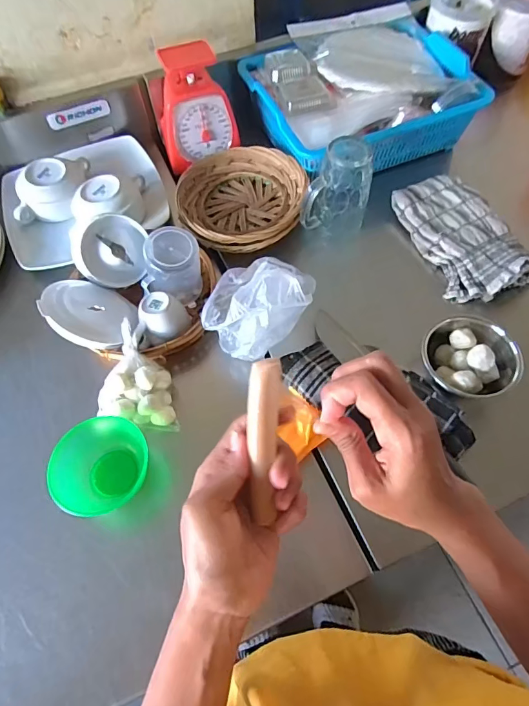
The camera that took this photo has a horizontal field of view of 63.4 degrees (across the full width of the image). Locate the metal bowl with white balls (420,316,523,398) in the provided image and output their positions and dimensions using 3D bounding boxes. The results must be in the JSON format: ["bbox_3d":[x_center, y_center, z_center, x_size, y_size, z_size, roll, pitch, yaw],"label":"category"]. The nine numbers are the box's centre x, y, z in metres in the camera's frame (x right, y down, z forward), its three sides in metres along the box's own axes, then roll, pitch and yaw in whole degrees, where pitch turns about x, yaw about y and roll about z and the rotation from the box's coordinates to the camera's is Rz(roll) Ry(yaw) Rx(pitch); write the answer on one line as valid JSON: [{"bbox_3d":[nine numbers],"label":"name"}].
[{"bbox_3d":[0.245,0.011,0.526,0.103,0.065,0.107,-1,62,2],"label":"metal bowl with white balls"}]

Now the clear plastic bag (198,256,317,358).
[{"bbox_3d":[-0.006,-0.073,0.539,0.107,0.085,0.151,36,69,19],"label":"clear plastic bag"}]

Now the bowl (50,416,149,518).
[{"bbox_3d":[-0.179,0.122,0.478,0.091,0.054,0.104,-13,62,-5],"label":"bowl"}]

